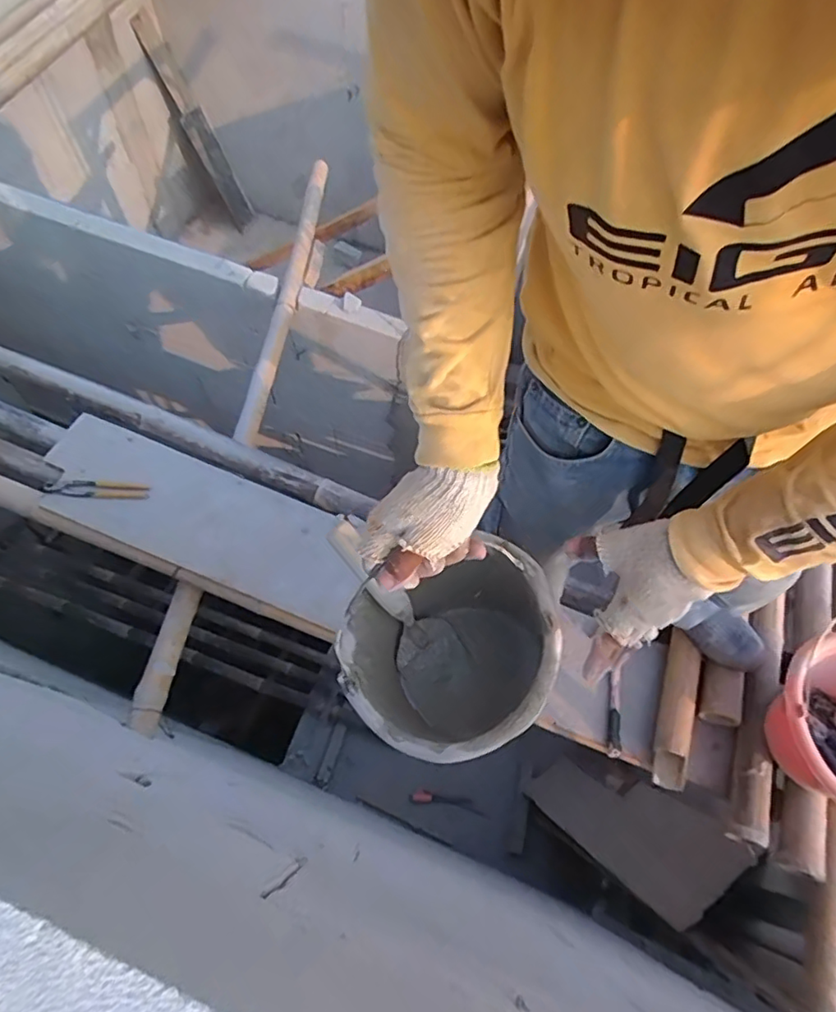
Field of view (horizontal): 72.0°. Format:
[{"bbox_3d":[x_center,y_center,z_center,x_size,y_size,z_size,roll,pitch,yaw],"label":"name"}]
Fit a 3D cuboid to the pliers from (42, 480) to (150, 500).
[{"bbox_3d":[-0.735,-0.036,1.301,0.237,0.014,0.044,2,64,-3],"label":"pliers"}]

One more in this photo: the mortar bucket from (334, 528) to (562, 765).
[{"bbox_3d":[0.036,0.163,0.618,0.216,0.179,0.182,-31,70,-17],"label":"mortar bucket"}]

